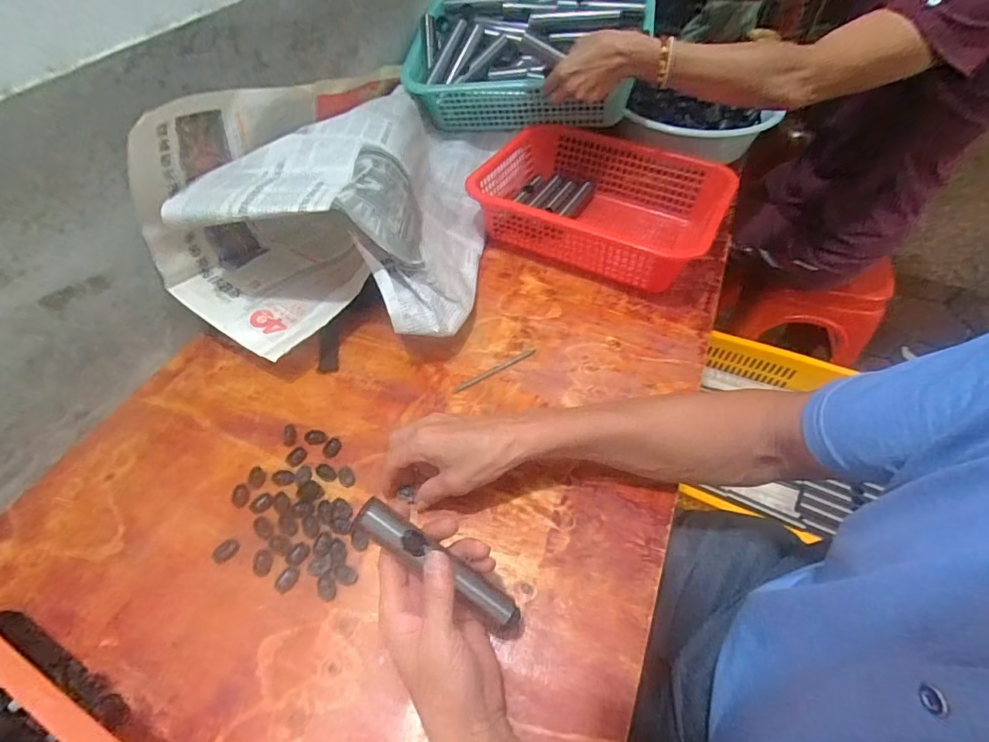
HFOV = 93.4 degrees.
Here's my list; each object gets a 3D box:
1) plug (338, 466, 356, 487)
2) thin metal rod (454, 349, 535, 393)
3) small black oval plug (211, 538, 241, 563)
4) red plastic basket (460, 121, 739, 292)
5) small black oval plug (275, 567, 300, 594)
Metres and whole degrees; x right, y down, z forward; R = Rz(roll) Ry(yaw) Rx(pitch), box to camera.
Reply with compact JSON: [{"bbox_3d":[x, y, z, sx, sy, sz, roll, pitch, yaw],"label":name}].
[{"bbox_3d":[-0.150,0.106,0.471,0.015,0.004,0.025,-20,53,-16],"label":"plug"},{"bbox_3d":[0.001,-0.001,0.566,0.114,0.004,0.008,-26,55,-20],"label":"thin metal rod"},{"bbox_3d":[-0.245,0.163,0.425,0.023,0.004,0.018,-29,56,-22],"label":"small black oval plug"},{"bbox_3d":[0.152,-0.245,0.701,0.332,0.113,0.239,18,53,14],"label":"red plastic basket"},{"bbox_3d":[-0.182,0.183,0.409,0.014,0.007,0.022,37,60,27],"label":"small black oval plug"}]

